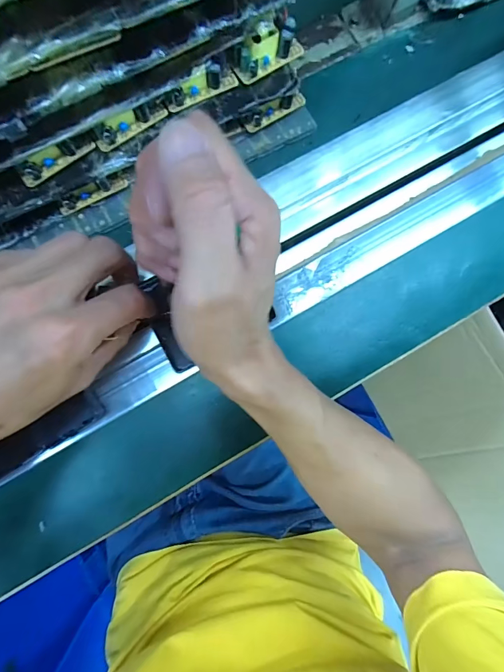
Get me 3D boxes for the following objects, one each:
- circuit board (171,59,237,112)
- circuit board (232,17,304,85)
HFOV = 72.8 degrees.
[{"bbox_3d":[-0.042,-0.209,0.283,0.061,0.021,0.014,-28,87,-6],"label":"circuit board"},{"bbox_3d":[0.014,-0.242,0.288,0.062,0.023,0.021,-33,88,-6],"label":"circuit board"}]

